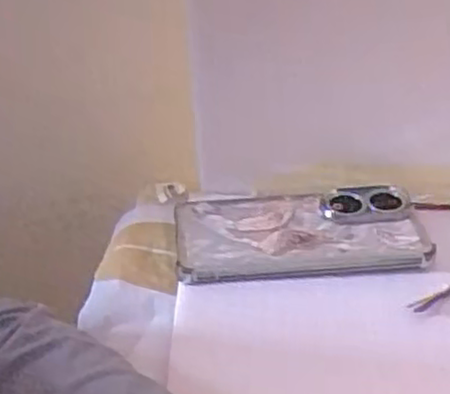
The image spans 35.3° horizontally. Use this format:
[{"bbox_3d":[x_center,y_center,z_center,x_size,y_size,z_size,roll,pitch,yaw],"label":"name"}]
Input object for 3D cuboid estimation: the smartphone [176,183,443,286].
[{"bbox_3d":[0.048,0.023,0.465,0.157,0.012,0.075,-3,39,-3],"label":"smartphone"}]

